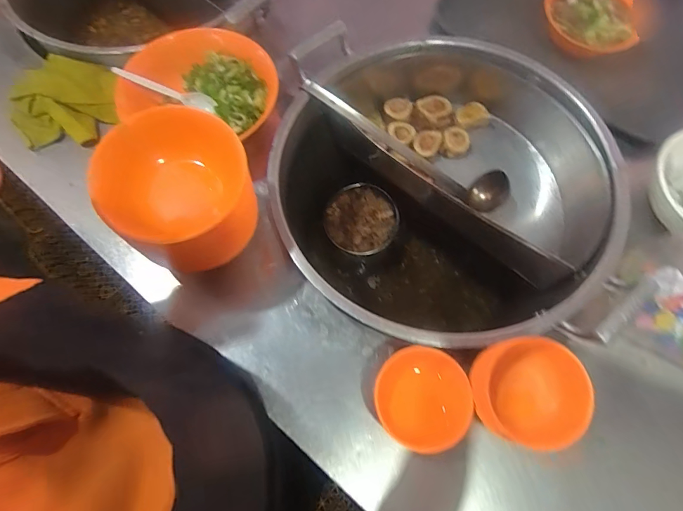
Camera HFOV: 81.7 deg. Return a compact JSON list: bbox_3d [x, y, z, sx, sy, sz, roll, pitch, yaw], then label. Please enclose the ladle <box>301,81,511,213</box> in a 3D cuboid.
[{"bbox_3d":[0.101,-0.173,0.602,0.345,0.065,0.066,30,70,-7],"label":"ladle"}]

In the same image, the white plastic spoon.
[{"bbox_3d":[-0.256,-0.242,0.577,0.142,0.030,0.015,16,67,-16],"label":"white plastic spoon"}]

